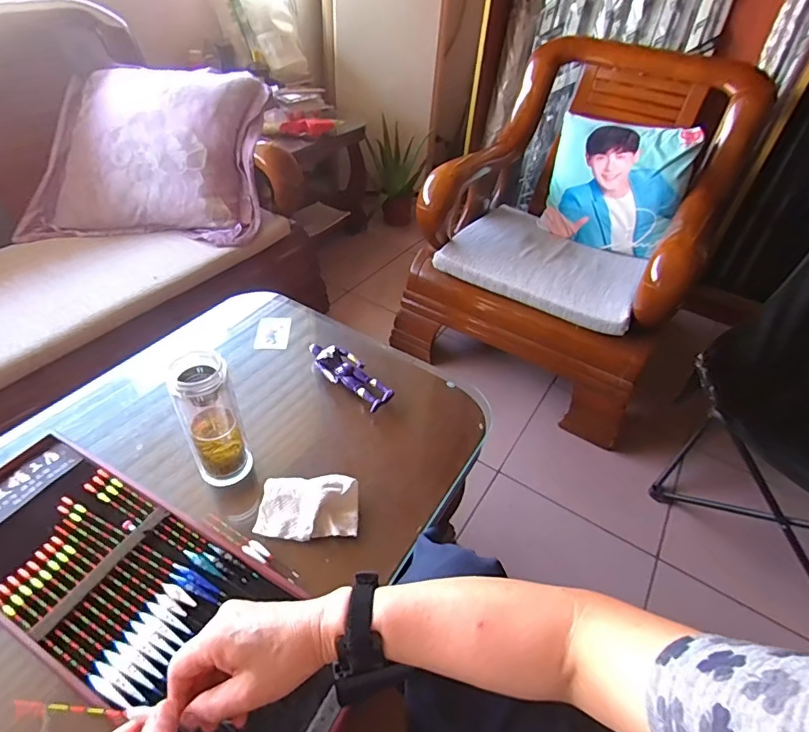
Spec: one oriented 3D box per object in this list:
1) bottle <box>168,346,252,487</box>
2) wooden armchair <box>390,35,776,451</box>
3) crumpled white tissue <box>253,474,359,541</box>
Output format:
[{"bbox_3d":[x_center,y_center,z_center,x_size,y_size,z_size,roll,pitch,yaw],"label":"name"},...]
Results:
[{"bbox_3d":[-0.245,0.074,0.609,0.067,0.191,0.058,-21,49,-26],"label":"bottle"},{"bbox_3d":[0.553,-0.418,1.415,0.799,0.745,0.864,30,48,24],"label":"wooden armchair"},{"bbox_3d":[-0.124,0.181,0.616,0.126,0.031,0.076,-2,43,-8],"label":"crumpled white tissue"}]

